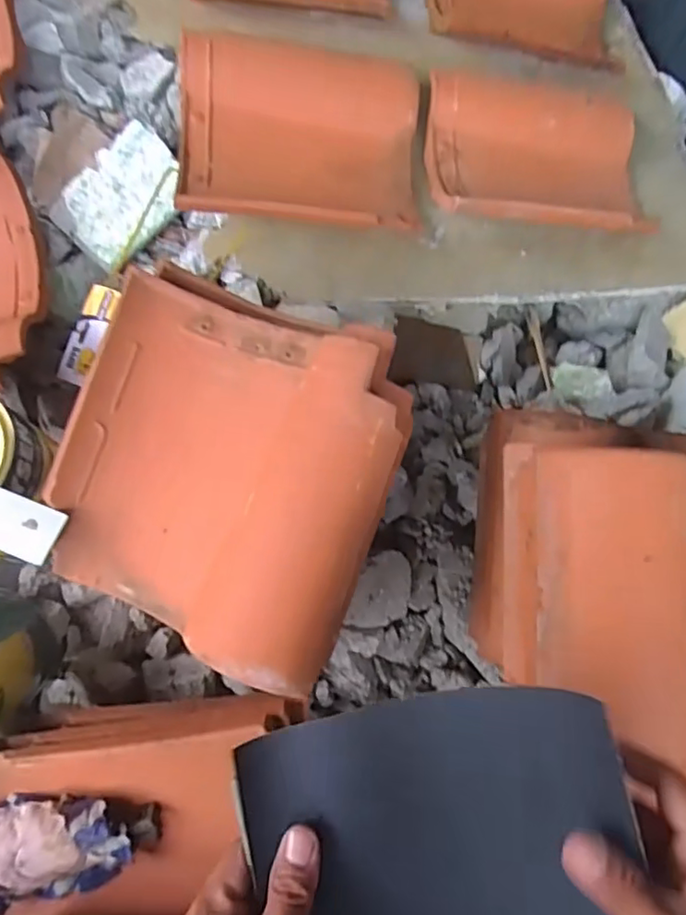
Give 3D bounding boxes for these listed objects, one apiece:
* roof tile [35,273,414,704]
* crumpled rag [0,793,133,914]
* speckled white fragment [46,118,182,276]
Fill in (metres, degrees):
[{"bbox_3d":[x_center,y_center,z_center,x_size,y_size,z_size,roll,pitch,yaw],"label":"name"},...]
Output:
[{"bbox_3d":[-0.122,0.014,0.565,0.316,0.065,0.332,20,86,16],"label":"roof tile"},{"bbox_3d":[-0.302,0.402,0.598,0.166,0.061,0.108,-8,77,-3],"label":"crumpled rag"},{"bbox_3d":[-0.323,-0.385,0.856,0.126,0.015,0.192,42,87,-10],"label":"speckled white fragment"}]

